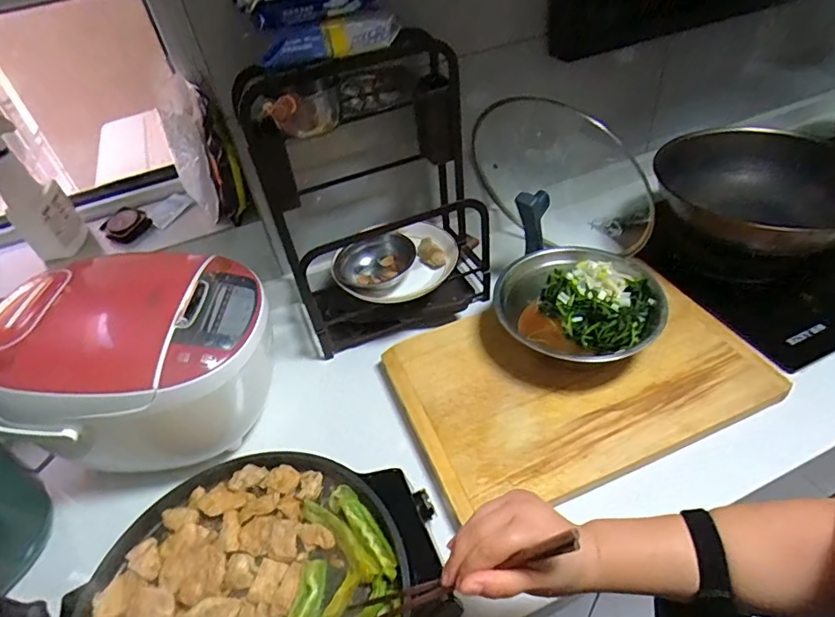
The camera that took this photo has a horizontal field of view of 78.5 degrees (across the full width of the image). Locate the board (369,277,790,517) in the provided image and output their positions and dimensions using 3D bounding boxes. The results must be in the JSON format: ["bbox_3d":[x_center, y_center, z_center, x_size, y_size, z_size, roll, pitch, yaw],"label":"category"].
[{"bbox_3d":[0.221,0.089,0.727,0.470,0.020,0.316,-20,45,-13],"label":"board"}]

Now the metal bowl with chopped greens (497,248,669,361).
[{"bbox_3d":[0.233,0.006,0.750,0.226,0.089,0.230,-4,44,4],"label":"metal bowl with chopped greens"}]

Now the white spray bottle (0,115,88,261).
[{"bbox_3d":[-0.568,-0.175,0.732,0.066,0.210,0.091,31,56,33],"label":"white spray bottle"}]

